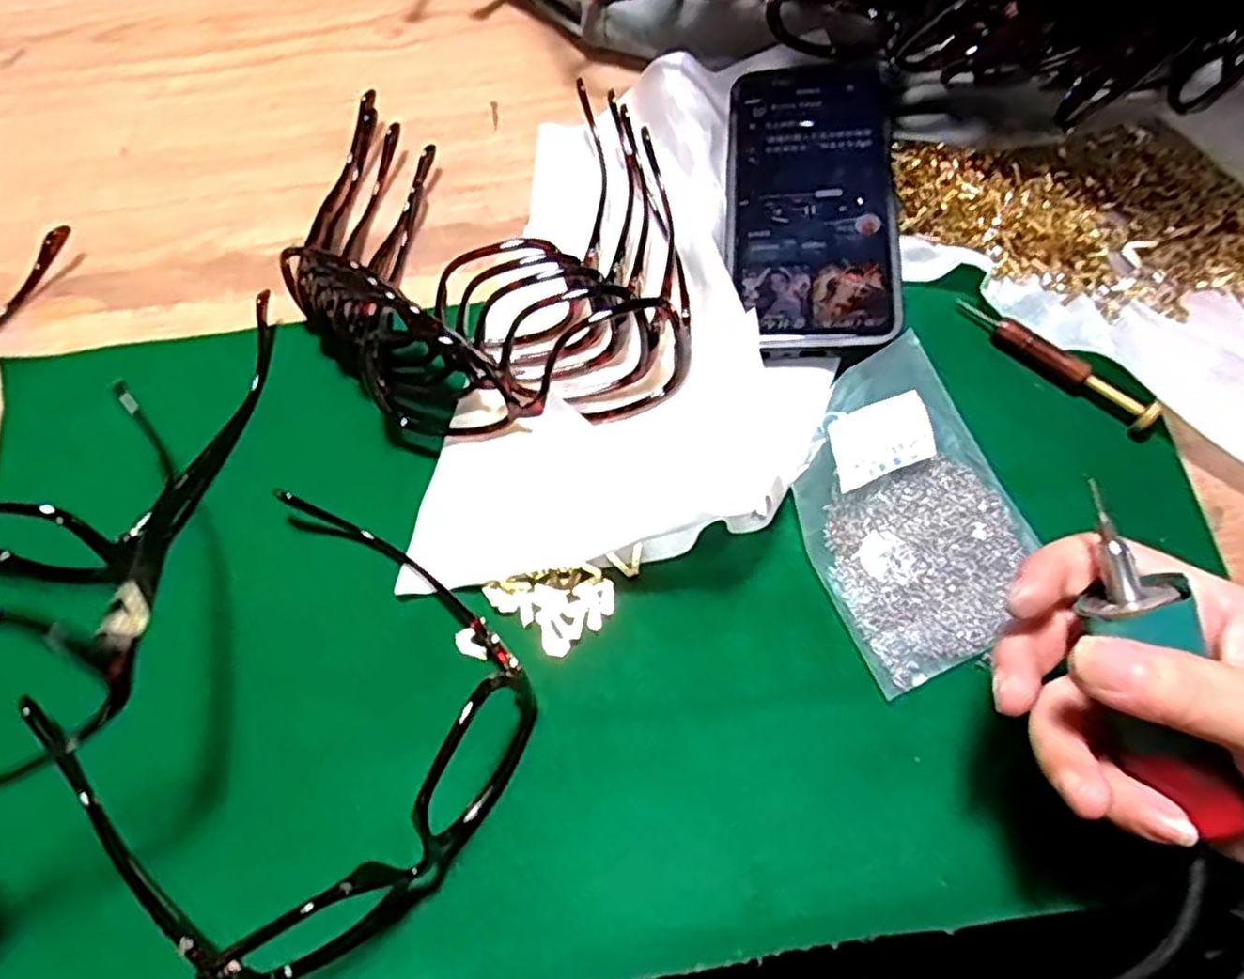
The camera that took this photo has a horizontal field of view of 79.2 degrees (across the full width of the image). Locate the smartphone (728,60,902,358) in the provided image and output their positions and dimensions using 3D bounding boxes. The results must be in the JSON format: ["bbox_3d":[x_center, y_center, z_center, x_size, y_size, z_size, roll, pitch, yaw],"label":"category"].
[{"bbox_3d":[0.091,-0.143,0.360,0.077,0.012,0.166,2,68,2],"label":"smartphone"}]

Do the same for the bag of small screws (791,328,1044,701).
[{"bbox_3d":[0.120,0.006,0.315,0.090,0.027,0.125,-25,70,-9],"label":"bag of small screws"}]

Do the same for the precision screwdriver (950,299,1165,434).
[{"bbox_3d":[0.200,-0.059,0.350,0.098,0.014,0.009,40,74,15],"label":"precision screwdriver"}]

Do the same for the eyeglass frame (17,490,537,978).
[{"bbox_3d":[-0.124,0.089,0.283,0.152,0.032,0.150,39,74,15],"label":"eyeglass frame"}]

